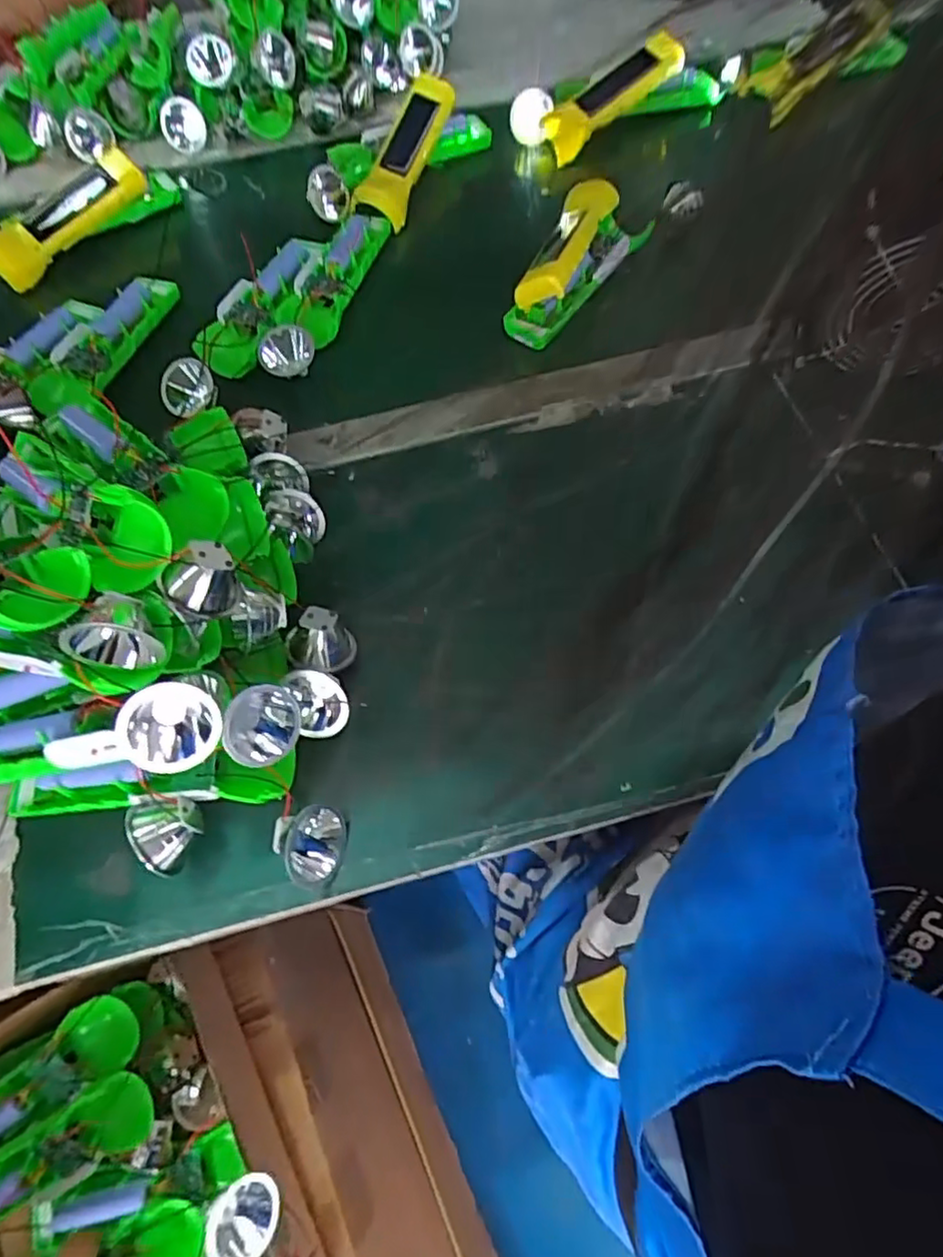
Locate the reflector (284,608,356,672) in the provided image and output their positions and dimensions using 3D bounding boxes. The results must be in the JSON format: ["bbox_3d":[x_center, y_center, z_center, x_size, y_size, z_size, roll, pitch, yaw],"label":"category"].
[{"bbox_3d":[-0.095,0.009,0.397,0.040,0.033,0.039,-2,64,2],"label":"reflector"}]

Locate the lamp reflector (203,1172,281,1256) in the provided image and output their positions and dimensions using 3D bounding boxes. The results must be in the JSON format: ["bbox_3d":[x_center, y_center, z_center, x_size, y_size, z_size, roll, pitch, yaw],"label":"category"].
[{"bbox_3d":[-0.137,0.356,0.380,0.041,0.019,0.038,-1,64,3],"label":"lamp reflector"}]

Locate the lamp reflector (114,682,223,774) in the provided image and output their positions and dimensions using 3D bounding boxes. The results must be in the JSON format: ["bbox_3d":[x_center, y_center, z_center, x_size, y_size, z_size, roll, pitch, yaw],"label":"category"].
[{"bbox_3d":[-0.148,0.048,0.313,0.045,0.025,0.040,-14,94,-18],"label":"lamp reflector"}]

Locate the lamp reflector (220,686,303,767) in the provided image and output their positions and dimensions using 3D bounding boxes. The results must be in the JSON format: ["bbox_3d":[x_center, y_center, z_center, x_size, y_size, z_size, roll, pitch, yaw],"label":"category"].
[{"bbox_3d":[-0.115,0.054,0.350,0.042,0.030,0.044,-1,64,3],"label":"lamp reflector"}]

